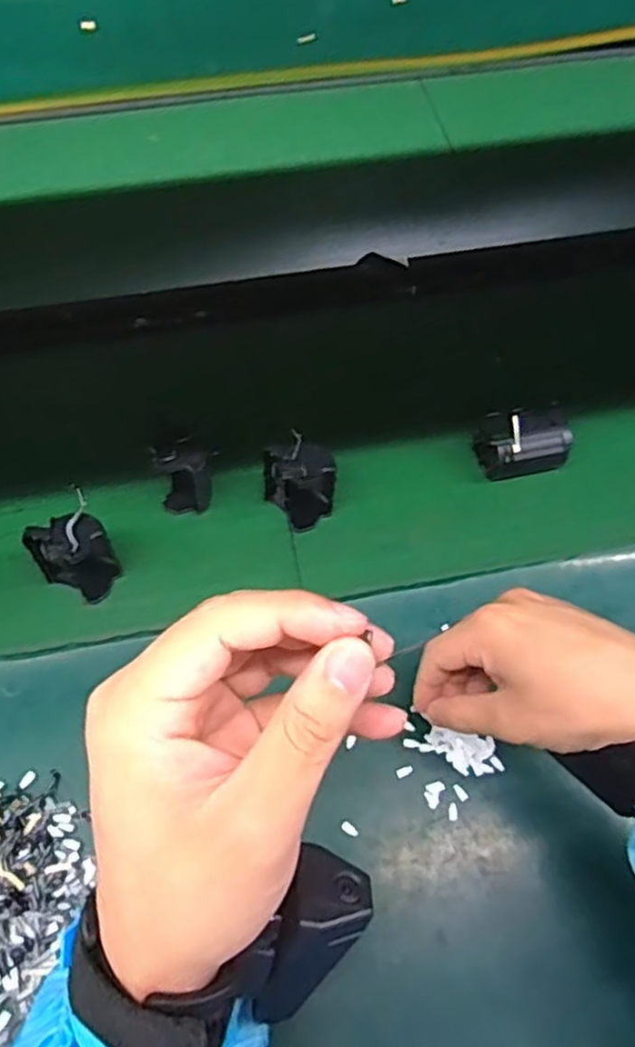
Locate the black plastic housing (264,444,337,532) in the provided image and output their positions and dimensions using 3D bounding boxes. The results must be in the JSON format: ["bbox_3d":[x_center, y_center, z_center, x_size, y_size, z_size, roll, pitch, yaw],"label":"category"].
[{"bbox_3d":[-0.017,-0.031,0.563,0.049,0.065,0.048,0,65,-1],"label":"black plastic housing"}]

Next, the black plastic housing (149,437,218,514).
[{"bbox_3d":[-0.101,-0.038,0.562,0.046,0.077,0.029,5,66,8],"label":"black plastic housing"}]

